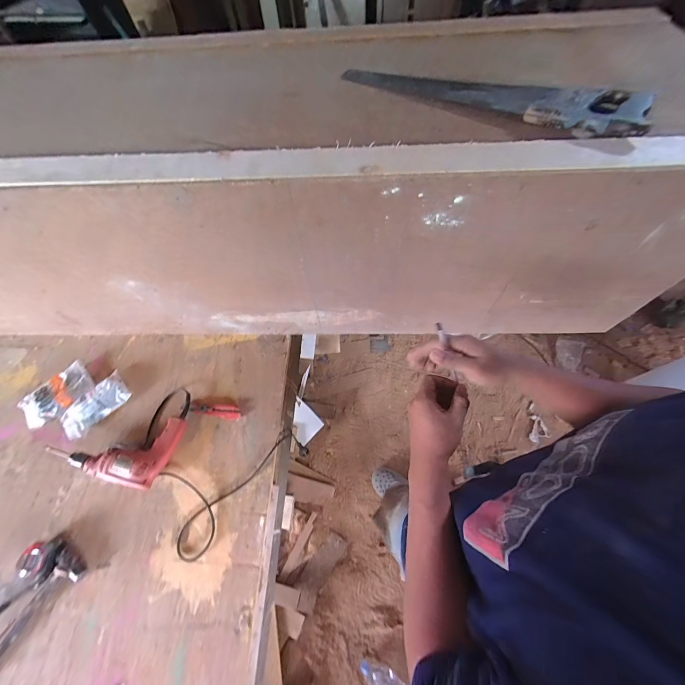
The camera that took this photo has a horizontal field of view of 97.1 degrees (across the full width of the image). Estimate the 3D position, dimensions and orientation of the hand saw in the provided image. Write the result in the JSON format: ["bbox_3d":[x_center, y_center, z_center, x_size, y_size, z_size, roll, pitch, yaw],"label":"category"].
[{"bbox_3d":[0.230,-0.429,0.511,0.494,0.030,0.113,25,67,15],"label":"hand saw"}]

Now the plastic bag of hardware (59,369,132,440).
[{"bbox_3d":[-0.646,0.161,0.784,0.095,0.020,0.161,40,72,20],"label":"plastic bag of hardware"}]

